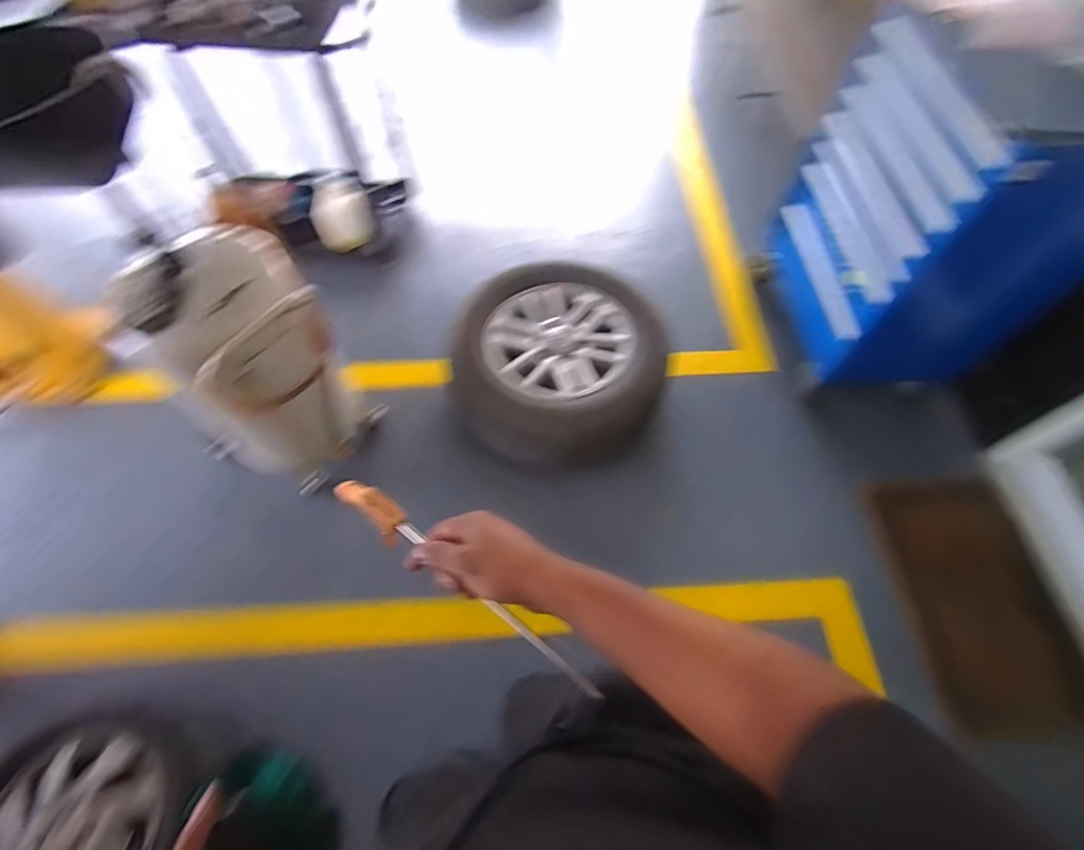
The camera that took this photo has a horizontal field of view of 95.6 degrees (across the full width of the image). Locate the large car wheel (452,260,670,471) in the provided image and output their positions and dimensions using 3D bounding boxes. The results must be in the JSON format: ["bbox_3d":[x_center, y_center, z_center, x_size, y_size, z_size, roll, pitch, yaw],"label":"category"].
[{"bbox_3d":[0.052,-0.209,1.655,0.670,0.254,0.634,1,59,-2],"label":"large car wheel"}]

